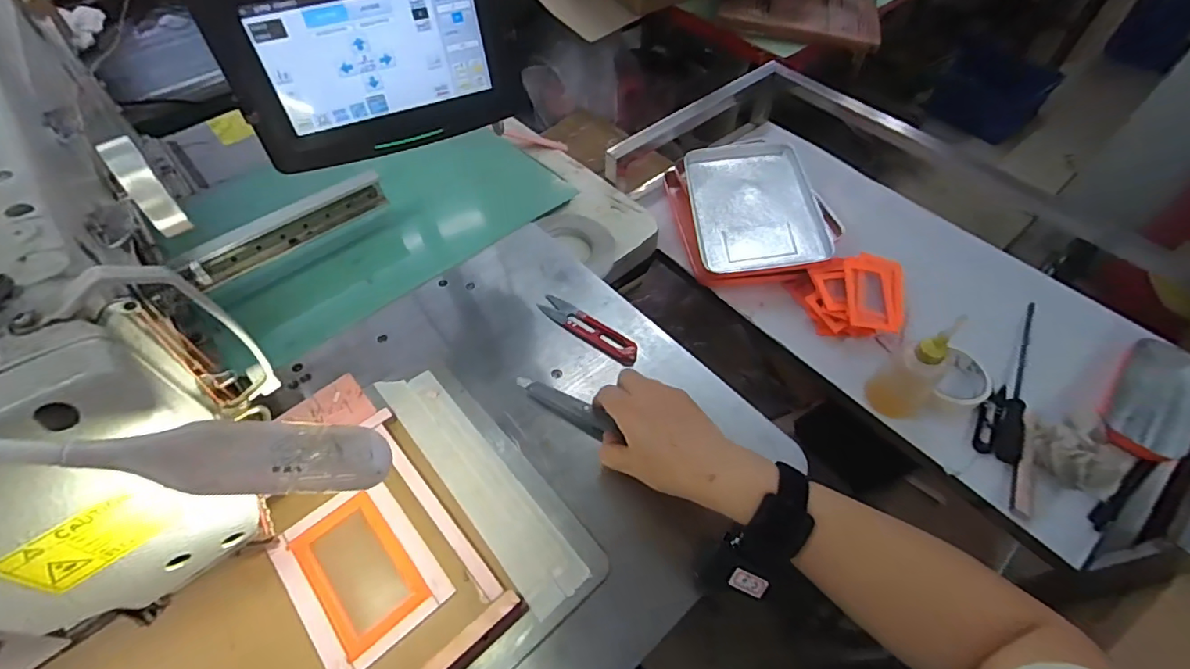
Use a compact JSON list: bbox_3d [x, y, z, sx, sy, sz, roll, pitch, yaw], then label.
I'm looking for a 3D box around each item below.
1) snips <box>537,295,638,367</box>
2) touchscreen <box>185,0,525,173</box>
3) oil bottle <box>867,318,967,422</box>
[{"bbox_3d":[-0.007,-0.006,0.528,0.116,0.008,0.027,35,61,22],"label":"snips"},{"bbox_3d":[-0.157,-0.207,0.390,0.202,0.131,0.031,-22,58,-15],"label":"touchscreen"},{"bbox_3d":[0.377,0.035,0.607,0.065,0.158,0.060,-33,61,-22],"label":"oil bottle"}]

